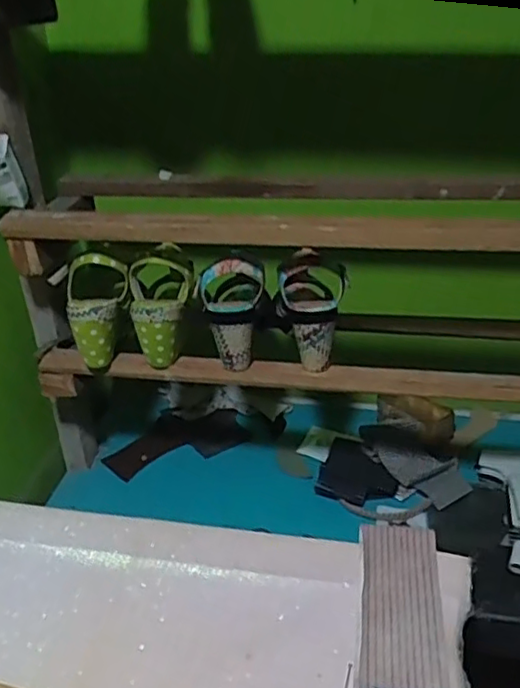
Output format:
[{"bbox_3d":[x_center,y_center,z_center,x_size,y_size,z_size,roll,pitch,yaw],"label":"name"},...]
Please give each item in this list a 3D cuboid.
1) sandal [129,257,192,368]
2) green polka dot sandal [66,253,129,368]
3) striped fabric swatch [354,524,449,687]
[{"bbox_3d":[-0.123,-0.040,0.808,0.077,0.127,0.071,-5,29,-5],"label":"sandal"},{"bbox_3d":[-0.214,-0.041,0.808,0.077,0.141,0.061,6,8,12],"label":"green polka dot sandal"},{"bbox_3d":[0.138,0.256,0.625,0.080,0.012,0.174,6,43,6],"label":"striped fabric swatch"}]

